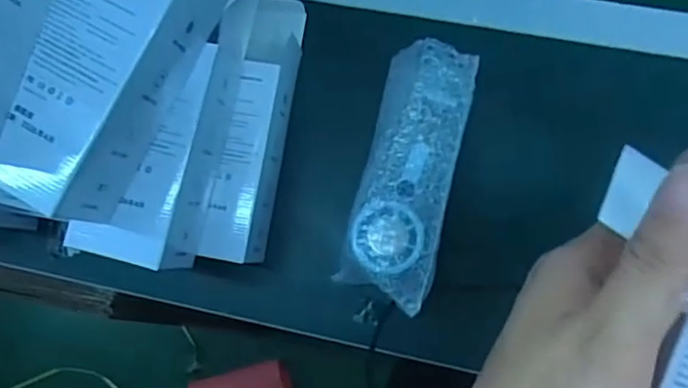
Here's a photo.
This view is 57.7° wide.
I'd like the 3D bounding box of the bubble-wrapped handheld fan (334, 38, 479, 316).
[{"bbox_3d":[0.052,-0.017,0.507,0.072,0.045,0.206,15,90,-3],"label":"bubble-wrapped handheld fan"}]

